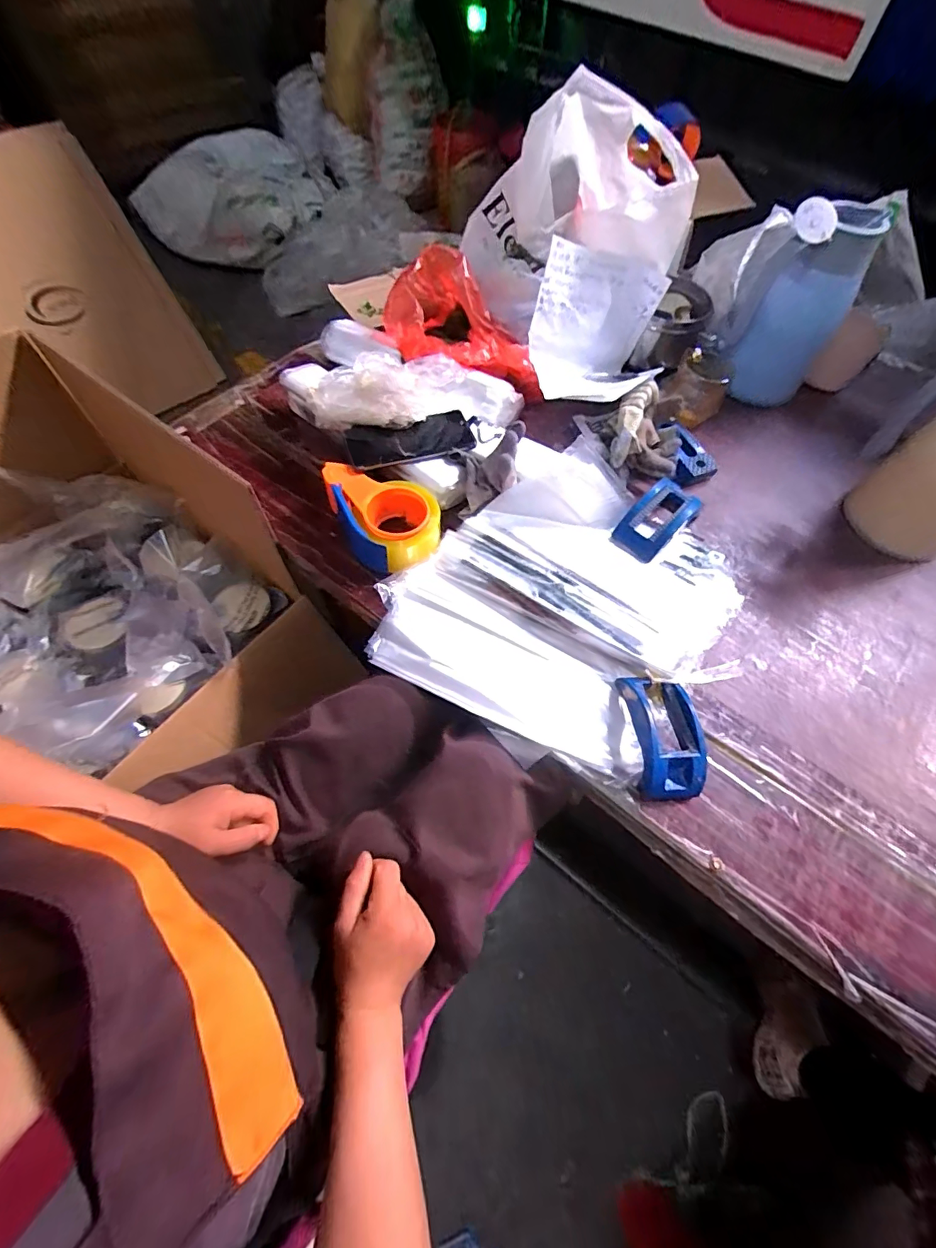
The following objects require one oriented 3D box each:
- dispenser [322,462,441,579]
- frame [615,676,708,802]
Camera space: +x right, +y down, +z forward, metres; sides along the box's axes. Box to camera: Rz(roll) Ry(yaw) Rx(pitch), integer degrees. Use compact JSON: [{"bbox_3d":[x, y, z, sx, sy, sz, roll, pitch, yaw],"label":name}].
[{"bbox_3d":[-0.101,-0.133,0.596,0.123,0.066,0.144,-16,64,-10],"label":"dispenser"},{"bbox_3d":[0.202,0.113,0.486,0.065,0.047,0.126,-2,62,-2],"label":"frame"}]

